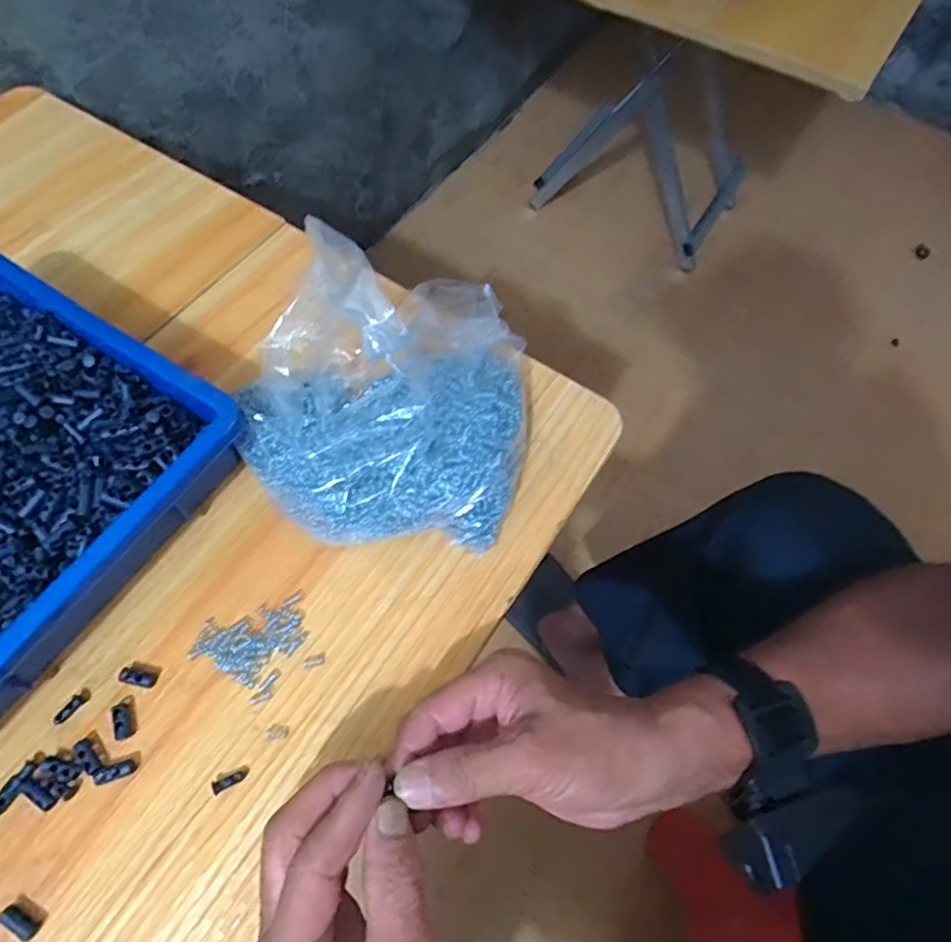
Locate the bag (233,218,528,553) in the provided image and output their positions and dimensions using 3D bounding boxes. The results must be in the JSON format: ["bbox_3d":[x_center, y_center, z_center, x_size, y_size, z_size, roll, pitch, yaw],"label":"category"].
[{"bbox_3d":[-0.055,-0.055,0.391,0.177,0.095,0.189,-1,63,-2],"label":"bag"}]

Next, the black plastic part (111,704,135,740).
[{"bbox_3d":[-0.191,0.134,0.336,0.010,0.004,0.018,-21,66,-12],"label":"black plastic part"}]

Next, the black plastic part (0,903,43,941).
[{"bbox_3d":[-0.217,0.213,0.296,0.019,0.004,0.010,29,66,13],"label":"black plastic part"}]

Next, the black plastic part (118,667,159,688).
[{"bbox_3d":[-0.188,0.114,0.349,0.020,0.005,0.010,12,63,4],"label":"black plastic part"}]

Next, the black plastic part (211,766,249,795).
[{"bbox_3d":[-0.128,0.162,0.329,0.019,0.005,0.006,-26,67,-14],"label":"black plastic part"}]

